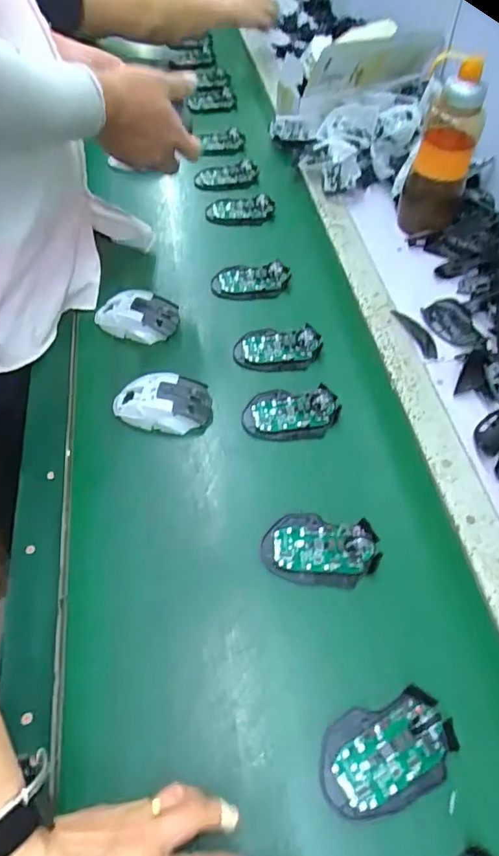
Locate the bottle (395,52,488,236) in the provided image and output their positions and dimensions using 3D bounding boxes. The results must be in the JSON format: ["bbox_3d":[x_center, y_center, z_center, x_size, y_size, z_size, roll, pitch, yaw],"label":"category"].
[{"bbox_3d":[0.284,-0.397,0.769,0.086,0.243,0.068,19,54,7],"label":"bottle"}]

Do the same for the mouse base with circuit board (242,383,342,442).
[{"bbox_3d":[0.050,-0.018,0.619,0.111,0.020,0.066,7,54,-2],"label":"mouse base with circuit board"}]

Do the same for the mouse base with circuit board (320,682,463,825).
[{"bbox_3d":[0.112,0.261,0.417,0.113,0.023,0.070,-13,57,-16],"label":"mouse base with circuit board"}]

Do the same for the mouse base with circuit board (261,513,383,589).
[{"bbox_3d":[0.072,0.119,0.518,0.112,0.017,0.070,11,54,1],"label":"mouse base with circuit board"}]

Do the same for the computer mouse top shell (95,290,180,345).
[{"bbox_3d":[-0.154,-0.153,0.706,0.115,0.032,0.069,15,55,9],"label":"computer mouse top shell"}]

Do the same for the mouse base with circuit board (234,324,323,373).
[{"bbox_3d":[0.036,-0.105,0.685,0.110,0.023,0.062,8,54,-2],"label":"mouse base with circuit board"}]

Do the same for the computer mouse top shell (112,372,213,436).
[{"bbox_3d":[-0.103,-0.031,0.617,0.118,0.035,0.065,5,54,2],"label":"computer mouse top shell"}]

